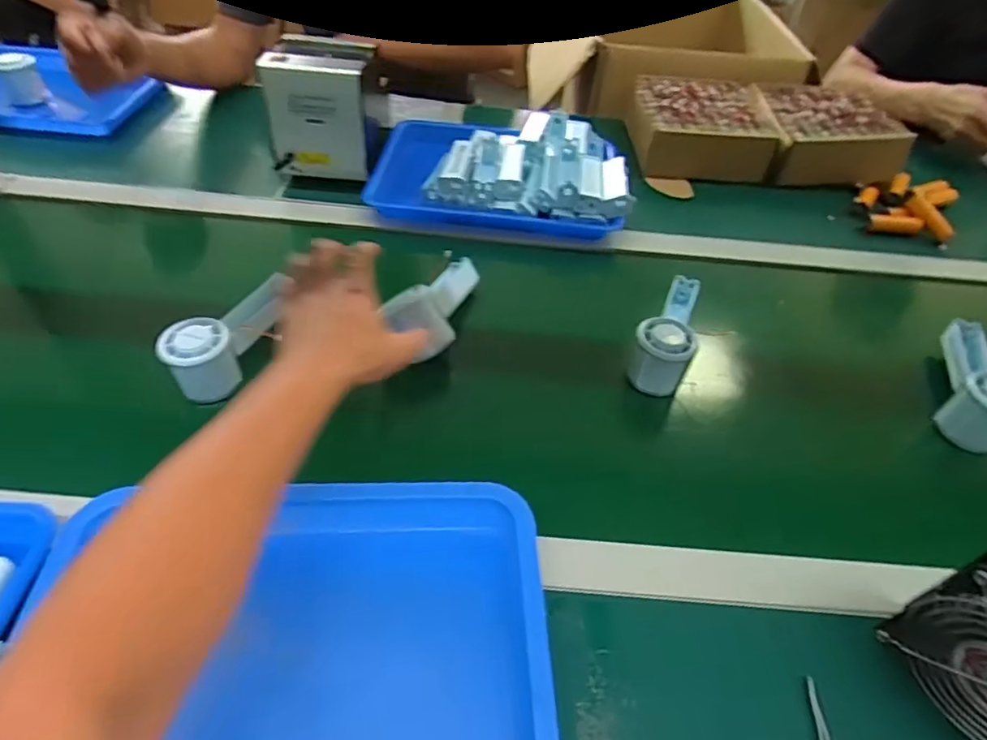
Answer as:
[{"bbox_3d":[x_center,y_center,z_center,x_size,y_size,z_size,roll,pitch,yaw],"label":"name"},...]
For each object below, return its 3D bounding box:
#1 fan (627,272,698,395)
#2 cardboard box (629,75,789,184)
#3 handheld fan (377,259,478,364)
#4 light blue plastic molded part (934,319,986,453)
[{"bbox_3d":[0.189,-0.048,0.608,0.052,0.062,0.146,22,49,15],"label":"fan"},{"bbox_3d":[0.322,-0.384,0.916,0.205,0.083,0.212,4,47,-1],"label":"cardboard box"},{"bbox_3d":[-0.055,-0.067,0.593,0.055,0.055,0.158,15,32,9],"label":"handheld fan"},{"bbox_3d":[0.499,0.005,0.597,0.046,0.069,0.175,22,49,15],"label":"light blue plastic molded part"}]

